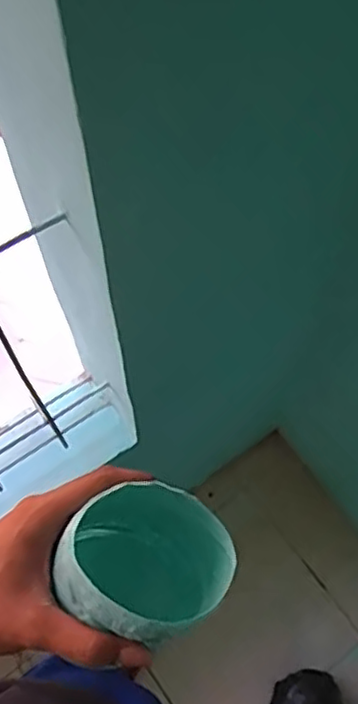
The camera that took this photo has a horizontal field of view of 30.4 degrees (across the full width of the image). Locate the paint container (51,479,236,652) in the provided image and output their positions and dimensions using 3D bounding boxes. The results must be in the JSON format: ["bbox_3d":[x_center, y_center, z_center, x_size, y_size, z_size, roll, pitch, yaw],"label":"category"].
[{"bbox_3d":[-0.031,0.136,0.398,0.090,0.139,0.084,17,56,-8],"label":"paint container"}]

